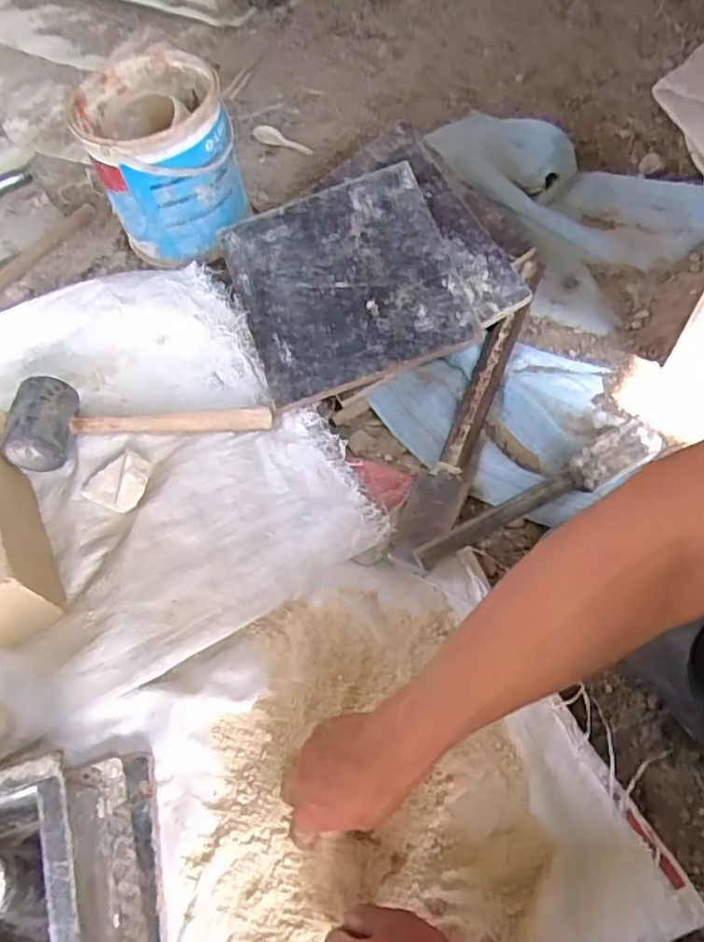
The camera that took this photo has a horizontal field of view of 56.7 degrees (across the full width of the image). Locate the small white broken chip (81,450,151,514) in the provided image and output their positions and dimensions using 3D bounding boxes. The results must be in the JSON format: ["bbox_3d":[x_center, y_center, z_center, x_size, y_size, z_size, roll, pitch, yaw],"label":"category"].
[{"bbox_3d":[-0.255,0.007,0.709,0.061,0.021,0.060,18,65,13],"label":"small white broken chip"}]

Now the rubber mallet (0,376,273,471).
[{"bbox_3d":[-0.235,-0.063,0.726,0.282,0.060,0.093,-6,63,-1],"label":"rubber mallet"}]

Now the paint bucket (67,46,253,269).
[{"bbox_3d":[-0.232,-0.387,0.828,0.163,0.186,0.161,-3,59,5],"label":"paint bucket"}]

